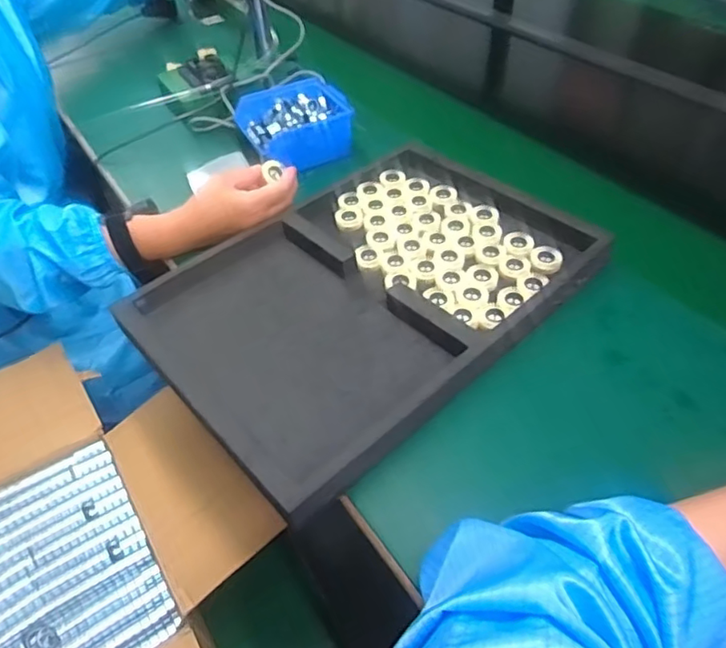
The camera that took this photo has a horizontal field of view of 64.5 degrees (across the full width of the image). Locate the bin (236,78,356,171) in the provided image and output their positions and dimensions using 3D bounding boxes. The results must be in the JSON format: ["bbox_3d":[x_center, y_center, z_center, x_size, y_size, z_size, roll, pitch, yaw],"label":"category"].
[{"bbox_3d":[-0.091,-0.267,0.772,0.136,0.052,0.133,-21,49,-16],"label":"bin"}]

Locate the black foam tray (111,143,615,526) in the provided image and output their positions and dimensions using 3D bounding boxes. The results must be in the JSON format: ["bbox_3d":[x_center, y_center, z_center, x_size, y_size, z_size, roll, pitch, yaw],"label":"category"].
[{"bbox_3d":[0.002,-0.044,0.567,0.404,0.028,0.293,-34,54,-26],"label":"black foam tray"}]

